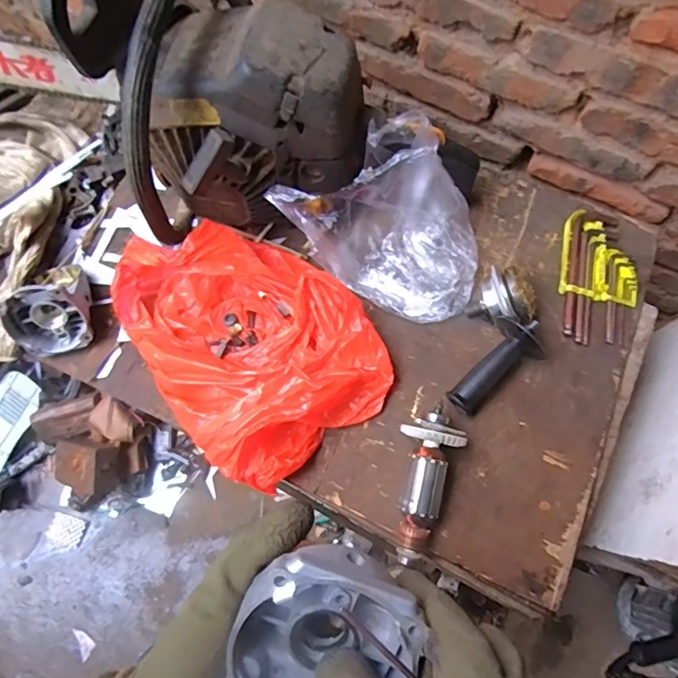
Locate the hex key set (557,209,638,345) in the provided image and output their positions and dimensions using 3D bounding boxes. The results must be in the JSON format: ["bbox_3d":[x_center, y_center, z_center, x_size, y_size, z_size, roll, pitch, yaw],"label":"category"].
[{"bbox_3d":[0.316,-0.072,0.592,0.089,0.014,0.167,13,73,5],"label":"hex key set"}]

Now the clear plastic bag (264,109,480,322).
[{"bbox_3d":[0.066,-0.138,0.548,0.229,0.138,0.171,42,78,13],"label":"clear plastic bag"}]

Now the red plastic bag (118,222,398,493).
[{"bbox_3d":[-0.101,-0.011,0.549,0.234,0.067,0.312,-36,75,-10],"label":"red plastic bag"}]

